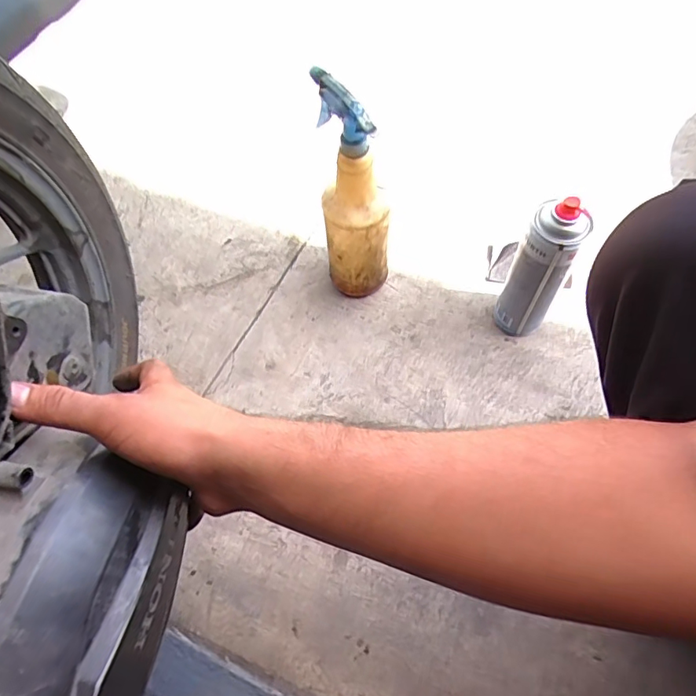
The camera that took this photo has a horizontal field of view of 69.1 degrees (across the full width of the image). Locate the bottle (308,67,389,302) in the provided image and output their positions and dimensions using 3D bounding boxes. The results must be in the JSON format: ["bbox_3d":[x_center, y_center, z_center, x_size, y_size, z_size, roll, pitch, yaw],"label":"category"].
[{"bbox_3d":[0.010,-0.167,0.609,0.080,0.300,0.071,-2,63,0],"label":"bottle"}]

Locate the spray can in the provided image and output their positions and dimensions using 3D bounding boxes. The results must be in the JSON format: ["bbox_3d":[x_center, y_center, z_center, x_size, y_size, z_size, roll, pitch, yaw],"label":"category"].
[{"bbox_3d":[0.221,-0.085,0.593,0.064,0.222,0.054,34,68,17],"label":"spray can"}]

